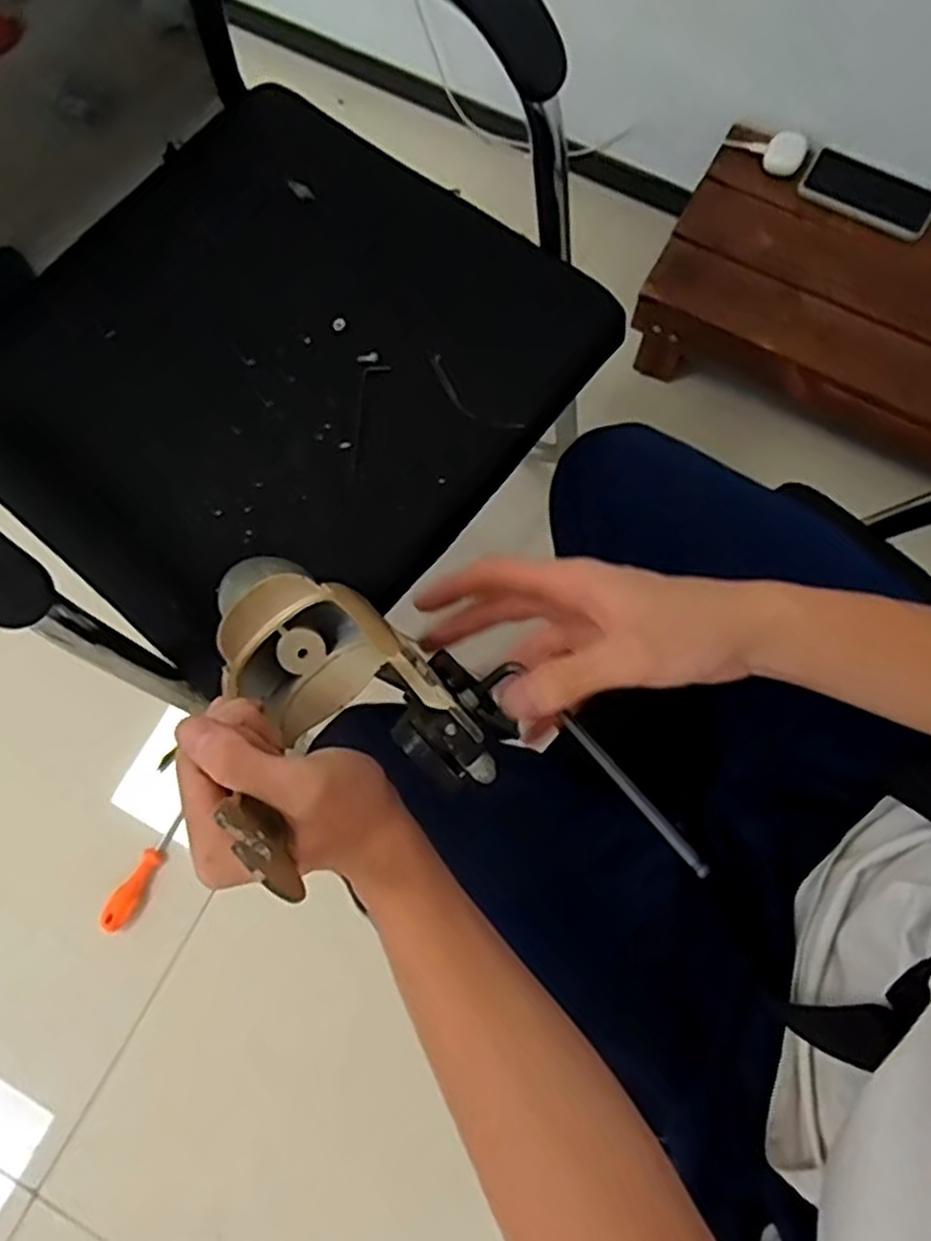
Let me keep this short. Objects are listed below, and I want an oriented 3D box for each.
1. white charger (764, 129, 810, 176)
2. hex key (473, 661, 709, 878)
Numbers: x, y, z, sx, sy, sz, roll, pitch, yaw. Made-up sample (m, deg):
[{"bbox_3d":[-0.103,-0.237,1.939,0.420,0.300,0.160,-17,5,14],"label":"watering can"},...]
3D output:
[{"bbox_3d":[0.415,-0.605,0.999,0.049,0.037,0.052,27,79,7],"label":"white charger"},{"bbox_3d":[0.052,0.060,0.322,0.022,0.005,0.121,-43,63,-10],"label":"hex key"}]

